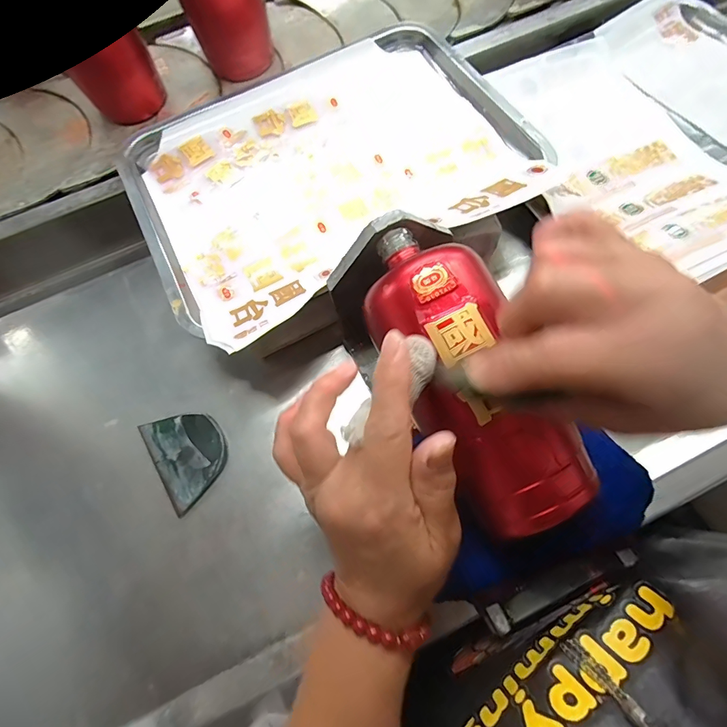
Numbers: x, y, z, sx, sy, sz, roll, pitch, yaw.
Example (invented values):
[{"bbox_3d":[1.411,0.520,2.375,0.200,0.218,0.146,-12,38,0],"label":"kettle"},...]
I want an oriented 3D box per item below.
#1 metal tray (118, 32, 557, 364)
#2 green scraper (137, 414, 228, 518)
[{"bbox_3d":[-0.037,-0.188,0.376,0.339,0.037,0.270,-29,72,-8],"label":"metal tray"},{"bbox_3d":[-0.145,0.072,0.345,0.058,0.008,0.079,-33,72,-6],"label":"green scraper"}]

